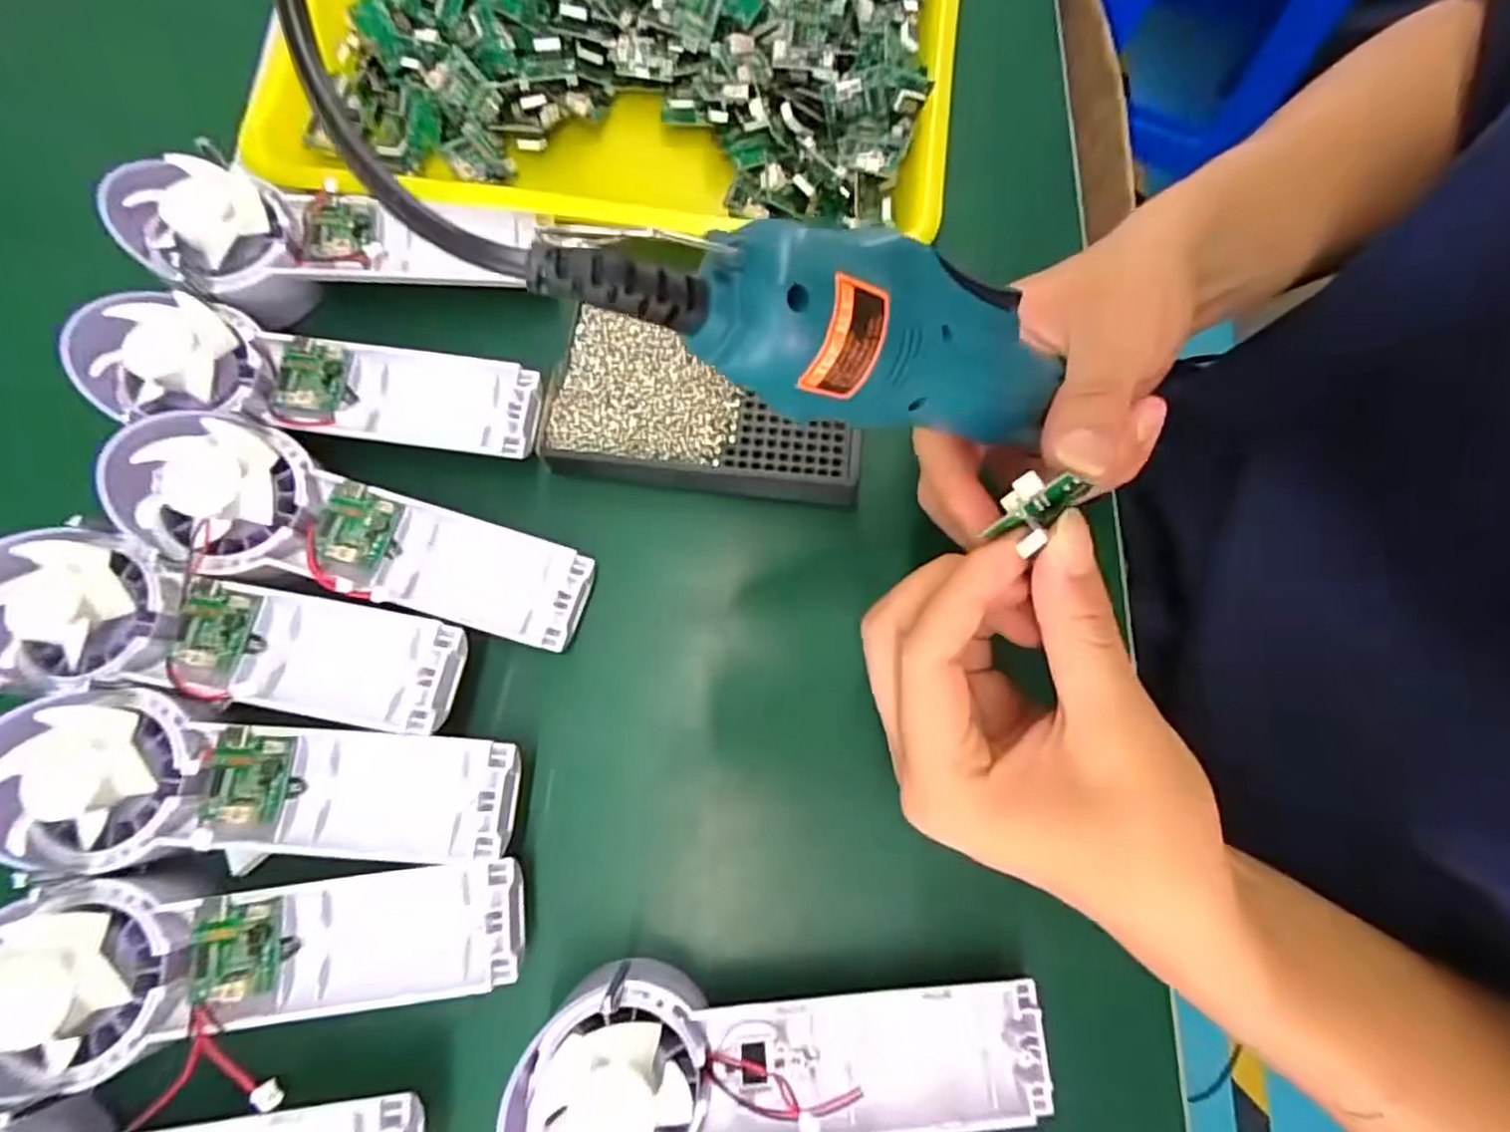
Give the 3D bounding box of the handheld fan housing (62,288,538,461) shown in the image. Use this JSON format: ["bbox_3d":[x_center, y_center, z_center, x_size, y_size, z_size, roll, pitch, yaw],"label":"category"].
[{"bbox_3d":[-0.180,-0.080,0.283,0.169,0.034,0.051,5,75,0],"label":"handheld fan housing"}]

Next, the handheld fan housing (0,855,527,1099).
[{"bbox_3d":[-0.171,0.128,0.232,0.174,0.035,0.058,-9,76,-4],"label":"handheld fan housing"}]

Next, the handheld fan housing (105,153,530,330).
[{"bbox_3d":[-0.186,-0.151,0.315,0.173,0.040,0.063,-5,75,-16],"label":"handheld fan housing"}]

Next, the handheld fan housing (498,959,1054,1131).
[{"bbox_3d":[0.011,0.172,0.227,0.175,0.045,0.063,1,76,-1],"label":"handheld fan housing"}]

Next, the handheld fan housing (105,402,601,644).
[{"bbox_3d":[-0.156,-0.008,0.271,0.173,0.046,0.060,20,76,4],"label":"handheld fan housing"}]

